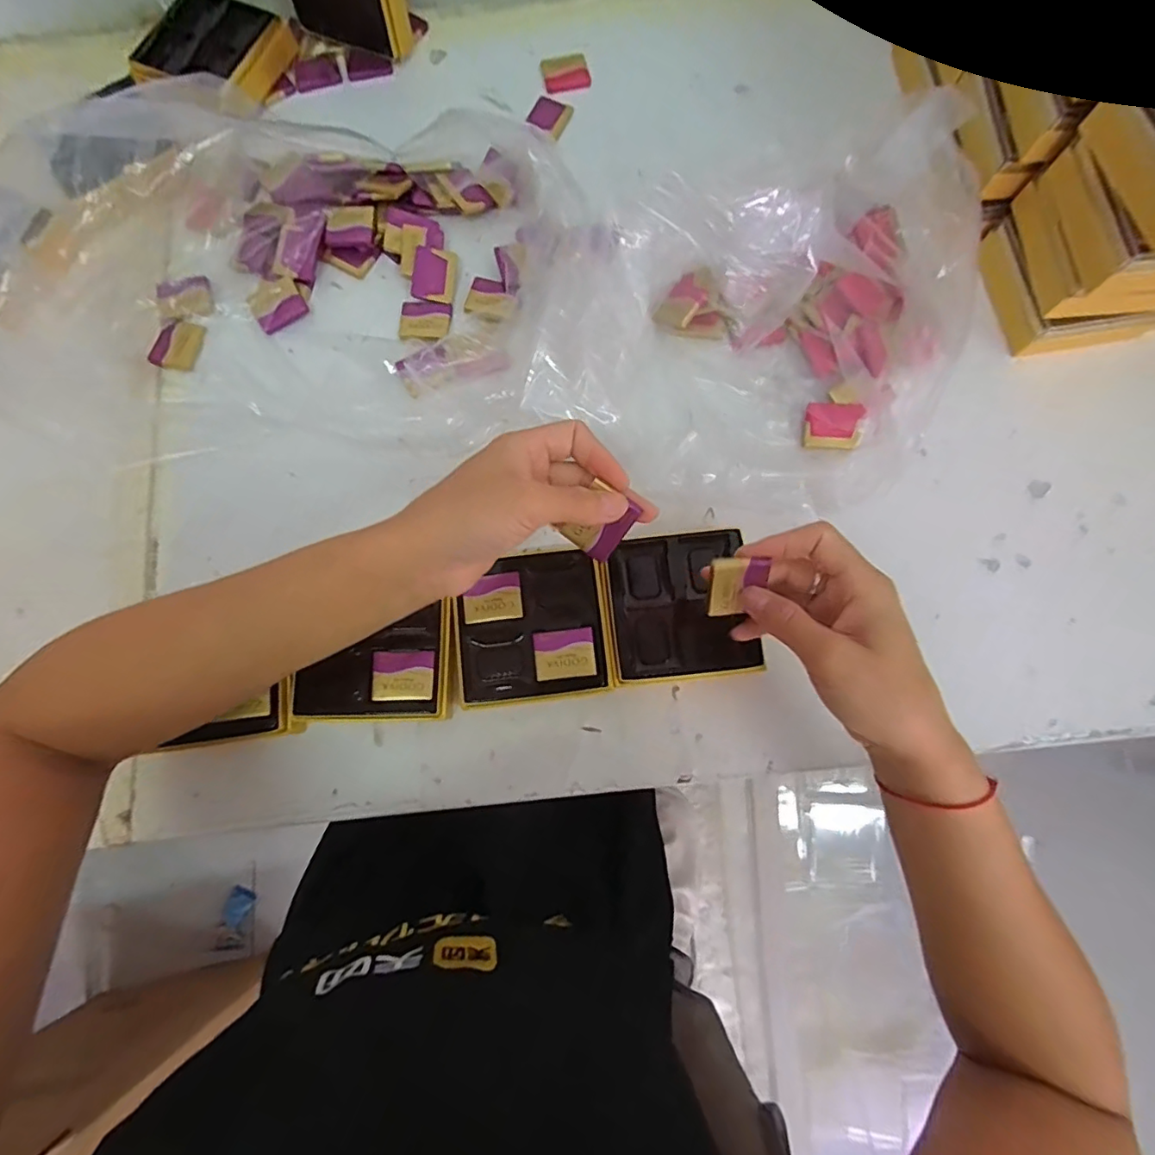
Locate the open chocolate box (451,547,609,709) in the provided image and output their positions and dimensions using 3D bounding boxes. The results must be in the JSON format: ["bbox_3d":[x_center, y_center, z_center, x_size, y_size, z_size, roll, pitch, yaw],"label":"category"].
[{"bbox_3d":[-0.030,0.034,0.369,0.097,0.032,0.094,-6,77,-2],"label":"open chocolate box"}]

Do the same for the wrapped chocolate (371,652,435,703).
[{"bbox_3d":[-0.111,0.063,0.353,0.038,0.005,0.031,-1,77,0],"label":"wrapped chocolate"}]

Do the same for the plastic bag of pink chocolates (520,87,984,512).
[{"bbox_3d":[0.142,-0.189,0.381,0.281,0.093,0.286,22,78,5],"label":"plastic bag of pink chocolates"}]

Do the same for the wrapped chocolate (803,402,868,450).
[{"bbox_3d":[0.186,-0.110,0.399,0.040,0.004,0.034,9,92,15],"label":"wrapped chocolate"}]

